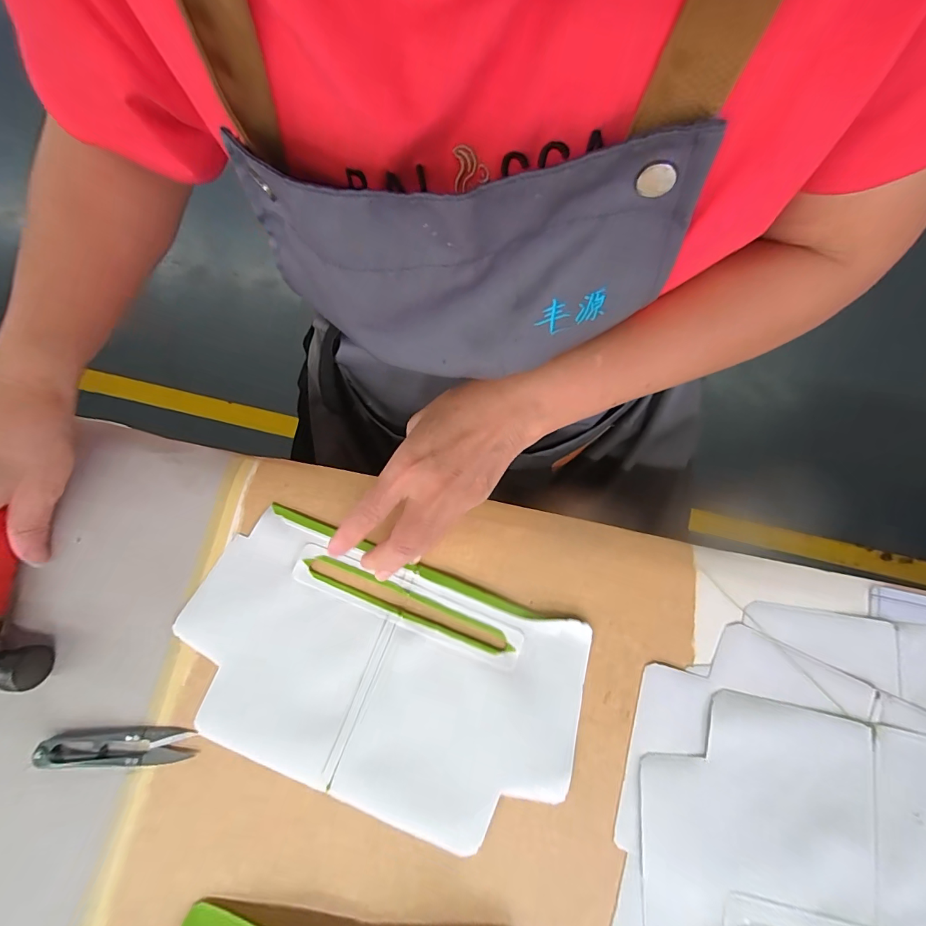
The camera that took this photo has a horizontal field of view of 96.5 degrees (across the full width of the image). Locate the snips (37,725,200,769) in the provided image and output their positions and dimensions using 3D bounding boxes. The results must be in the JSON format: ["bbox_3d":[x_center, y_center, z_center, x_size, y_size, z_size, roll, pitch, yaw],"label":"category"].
[{"bbox_3d":[-0.241,0.199,0.287,0.099,0.010,0.024,0,77,-1],"label":"snips"}]

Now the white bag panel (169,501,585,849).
[{"bbox_3d":[-0.061,0.153,0.300,0.285,0.008,0.162,20,78,4],"label":"white bag panel"}]

